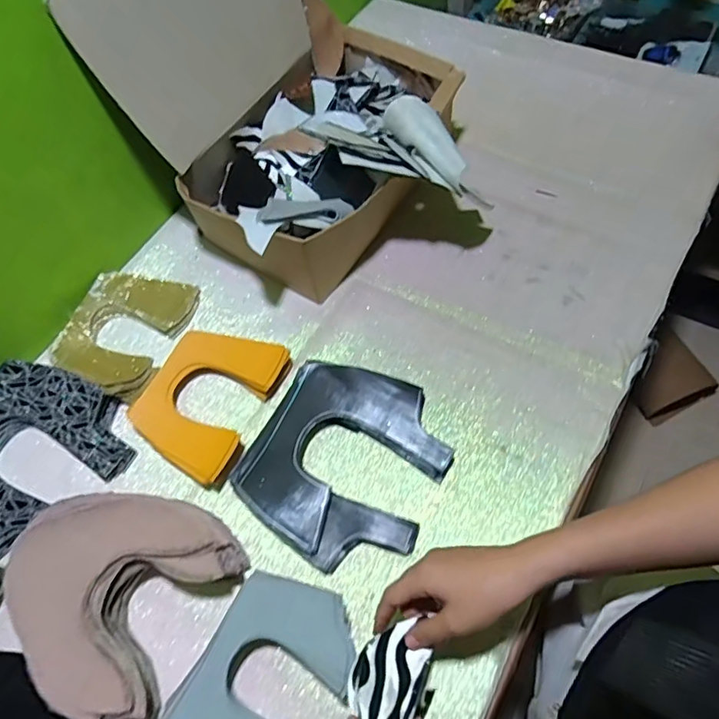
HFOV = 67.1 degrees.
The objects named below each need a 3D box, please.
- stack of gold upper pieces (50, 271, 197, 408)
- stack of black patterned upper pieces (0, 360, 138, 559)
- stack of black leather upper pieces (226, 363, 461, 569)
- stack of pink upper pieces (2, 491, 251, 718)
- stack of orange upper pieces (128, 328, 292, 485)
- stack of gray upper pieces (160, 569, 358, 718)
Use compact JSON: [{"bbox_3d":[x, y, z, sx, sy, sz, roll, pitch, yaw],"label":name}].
[{"bbox_3d":[-0.283,-0.039,0.642,0.132,0.022,0.163,14,63,13],"label":"stack of gold upper pieces"},{"bbox_3d":[-0.349,0.101,0.571,0.183,0.035,0.185,23,65,17],"label":"stack of black patterned upper pieces"},{"bbox_3d":[-0.015,0.098,0.537,0.184,0.030,0.185,24,66,18],"label":"stack of black leather upper pieces"},{"bbox_3d":[-0.218,0.198,0.479,0.181,0.045,0.178,25,66,18],"label":"stack of pink upper pieces"},{"bbox_3d":[-0.163,0.038,0.584,0.117,0.028,0.159,20,65,16],"label":"stack of orange upper pieces"},{"bbox_3d":[-0.075,0.266,0.447,0.116,0.028,0.158,24,66,18],"label":"stack of gray upper pieces"}]

